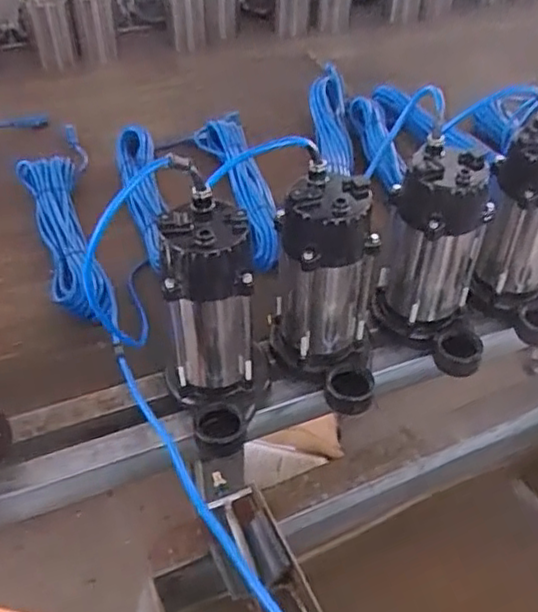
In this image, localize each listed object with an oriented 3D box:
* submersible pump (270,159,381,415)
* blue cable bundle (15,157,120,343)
[{"bbox_3d":[0.064,-0.005,0.715,0.115,0.232,0.146,2,45,0],"label":"submersible pump"},{"bbox_3d":[-0.292,-0.097,0.943,0.089,0.068,0.367,-15,47,-16],"label":"blue cable bundle"}]

